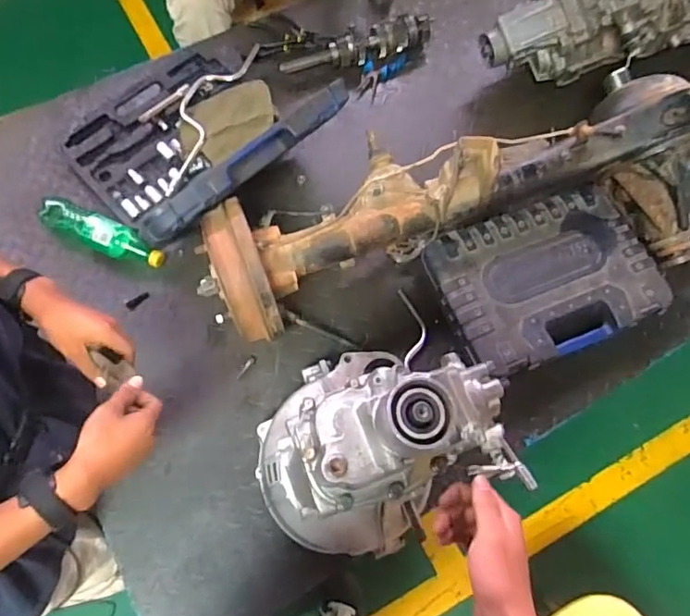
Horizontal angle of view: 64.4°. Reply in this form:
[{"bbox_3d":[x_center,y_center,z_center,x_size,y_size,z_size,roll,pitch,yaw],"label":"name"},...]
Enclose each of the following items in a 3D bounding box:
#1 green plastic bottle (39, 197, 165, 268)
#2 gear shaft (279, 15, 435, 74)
[{"bbox_3d":[-0.446,-0.137,1.012,0.245,0.057,0.067,21,70,7],"label":"green plastic bottle"},{"bbox_3d":[0.028,-0.566,1.192,0.335,0.070,0.084,-23,71,-10],"label":"gear shaft"}]

